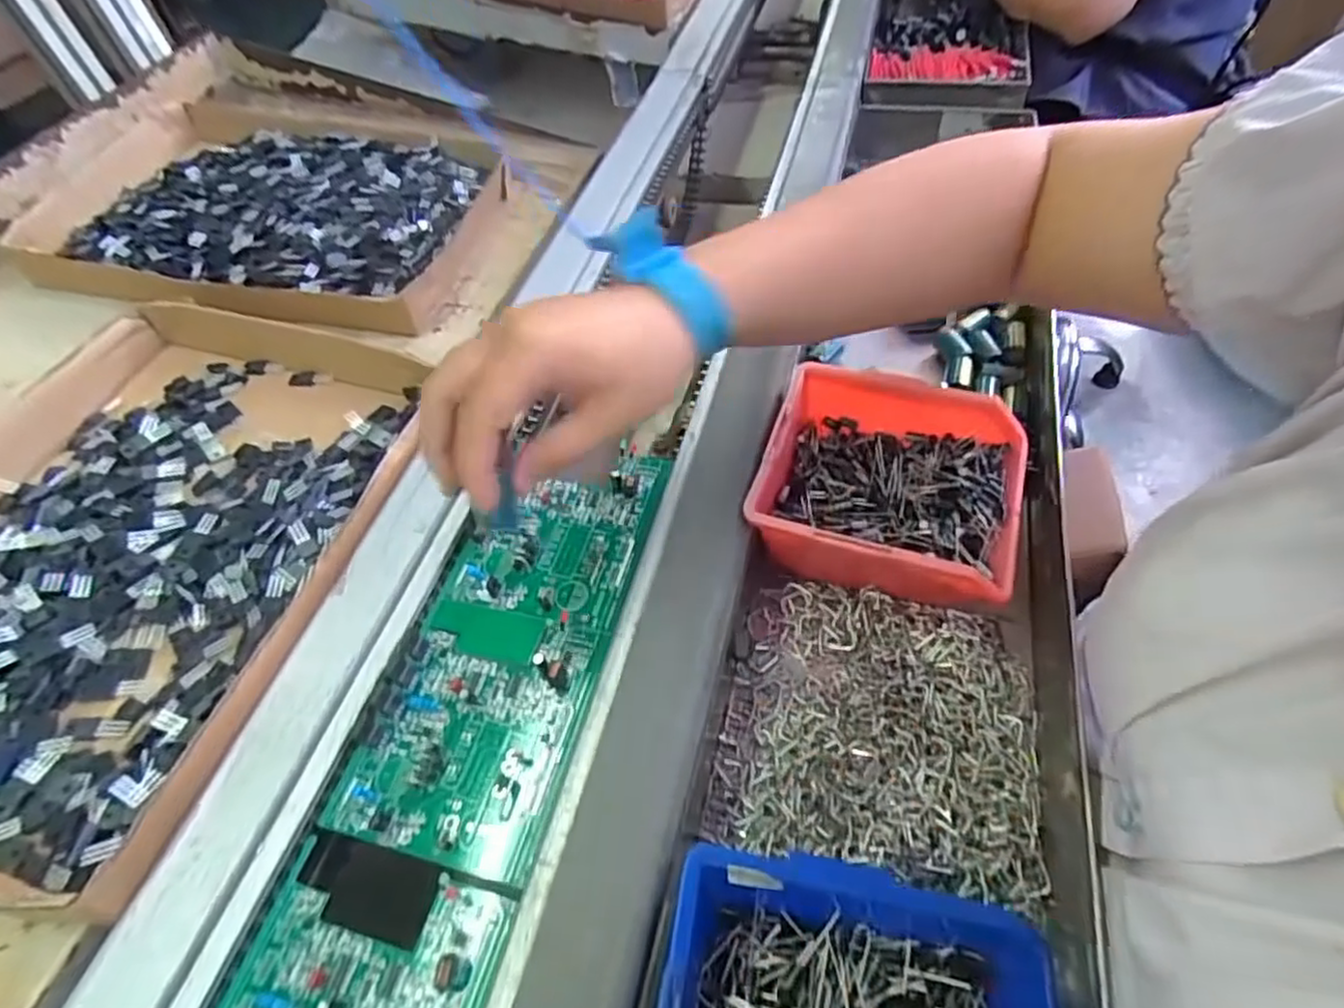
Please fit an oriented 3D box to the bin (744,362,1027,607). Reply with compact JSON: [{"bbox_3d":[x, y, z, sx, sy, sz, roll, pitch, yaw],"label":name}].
[{"bbox_3d":[0.117,-0.007,0.376,0.130,0.052,0.128,17,56,13],"label":"bin"}]

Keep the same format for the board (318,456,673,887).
[{"bbox_3d":[-0.074,0.057,0.336,0.098,0.013,0.213,16,56,12],"label":"board"}]

